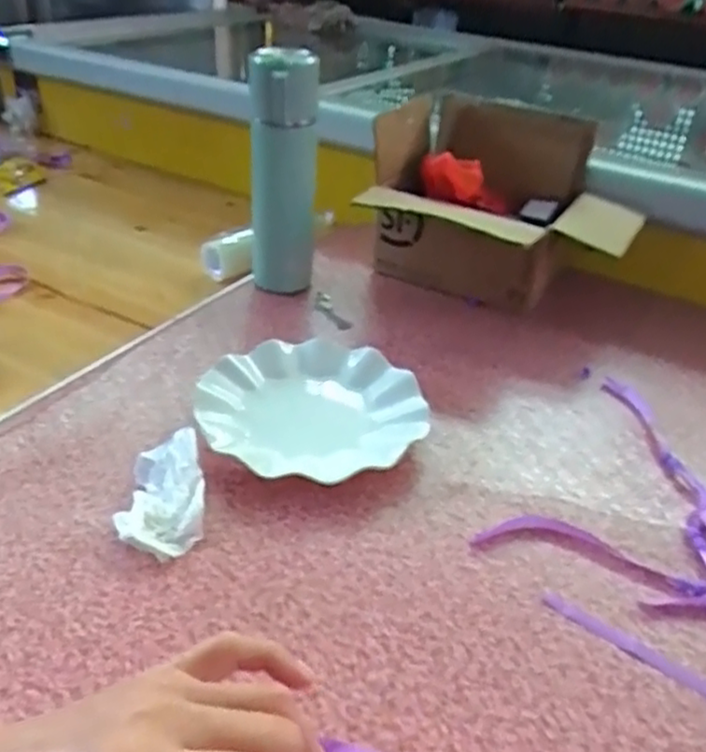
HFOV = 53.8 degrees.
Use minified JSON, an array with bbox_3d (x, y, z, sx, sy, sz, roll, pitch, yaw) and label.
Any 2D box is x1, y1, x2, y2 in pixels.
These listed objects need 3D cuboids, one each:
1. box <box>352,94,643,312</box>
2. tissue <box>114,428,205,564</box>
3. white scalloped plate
[{"bbox_3d":[0.165,-0.184,0.785,0.274,0.192,0.196,16,36,16],"label":"box"},{"bbox_3d":[-0.134,0.081,0.490,0.057,0.030,0.095,0,35,-7],"label":"tissue"},{"bbox_3d":[-0.035,0.028,0.585,0.181,0.026,0.178,-8,37,-18],"label":"white scalloped plate"}]

